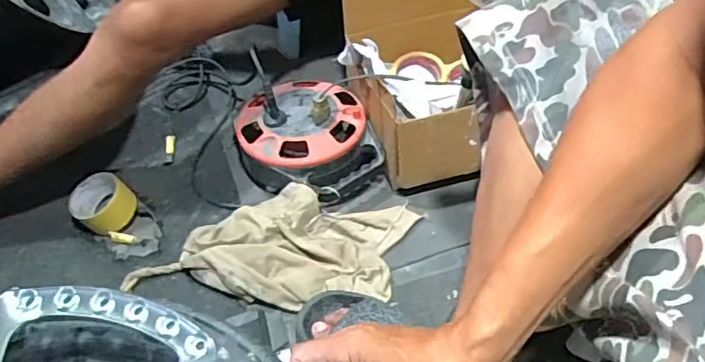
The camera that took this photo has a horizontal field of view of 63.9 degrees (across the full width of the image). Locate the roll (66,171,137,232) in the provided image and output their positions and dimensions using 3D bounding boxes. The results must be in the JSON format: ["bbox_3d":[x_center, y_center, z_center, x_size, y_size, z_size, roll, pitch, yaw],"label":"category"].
[{"bbox_3d":[-0.386,0.033,0.874,0.088,0.043,0.086,-2,45,2],"label":"roll"}]

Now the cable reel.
[{"bbox_3d":[-0.073,-0.065,0.909,0.206,0.110,0.239,-17,46,-12],"label":"cable reel"}]

